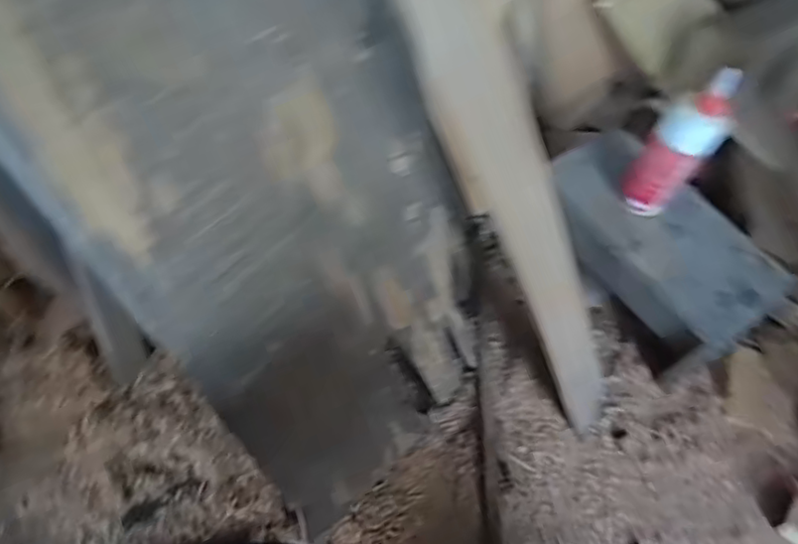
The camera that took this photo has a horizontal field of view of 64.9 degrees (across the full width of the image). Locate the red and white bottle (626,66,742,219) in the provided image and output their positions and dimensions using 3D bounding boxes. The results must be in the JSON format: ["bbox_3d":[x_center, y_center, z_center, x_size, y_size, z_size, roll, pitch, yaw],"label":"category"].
[{"bbox_3d":[0.368,-0.169,0.822,0.074,0.246,0.079,26,59,14],"label":"red and white bottle"}]

